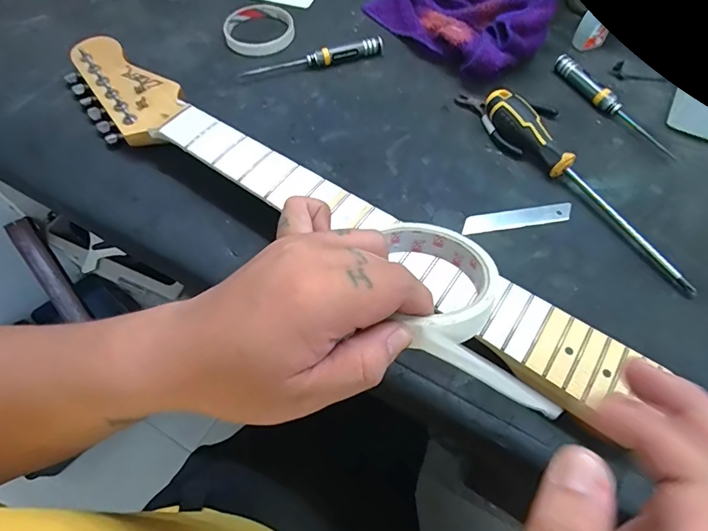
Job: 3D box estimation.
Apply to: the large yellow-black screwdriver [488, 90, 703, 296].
[{"bbox_3d":[0.208,-0.077,0.390,0.030,0.031,0.249,-31,65,-14],"label":"large yellow-black screwdriver"}]

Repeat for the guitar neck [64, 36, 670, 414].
[{"bbox_3d":[-0.065,-0.069,0.386,0.601,0.032,0.073,32,67,17],"label":"guitar neck"}]

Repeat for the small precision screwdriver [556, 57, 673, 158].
[{"bbox_3d":[0.270,-0.170,0.447,0.020,0.020,0.154,-31,65,-14],"label":"small precision screwdriver"}]

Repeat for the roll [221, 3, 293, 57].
[{"bbox_3d":[-0.116,-0.289,0.521,0.082,0.015,0.086,-16,62,-7],"label":"roll"}]

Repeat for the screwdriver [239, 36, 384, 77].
[{"bbox_3d":[-0.046,-0.240,0.495,0.164,0.017,0.019,-14,62,-6],"label":"screwdriver"}]

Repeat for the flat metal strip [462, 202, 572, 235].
[{"bbox_3d":[0.150,-0.043,0.391,0.103,0.004,0.019,-10,62,-4],"label":"flat metal strip"}]

